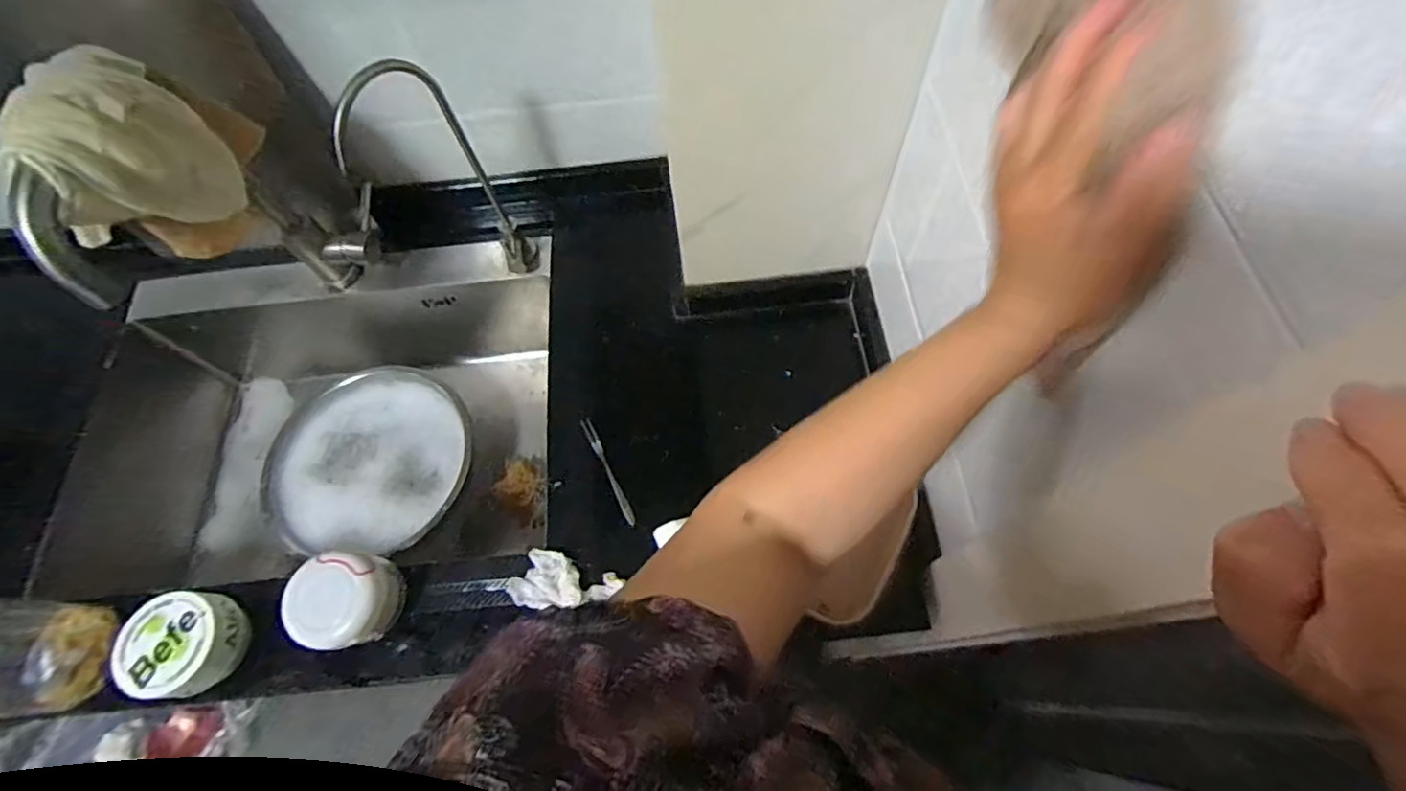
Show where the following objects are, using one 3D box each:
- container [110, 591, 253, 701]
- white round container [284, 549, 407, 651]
[{"bbox_3d":[-0.471,0.227,0.545,0.079,0.049,0.086,-1,65,2],"label":"container"},{"bbox_3d":[-0.341,0.192,0.569,0.078,0.063,0.085,-1,65,2],"label":"white round container"}]

